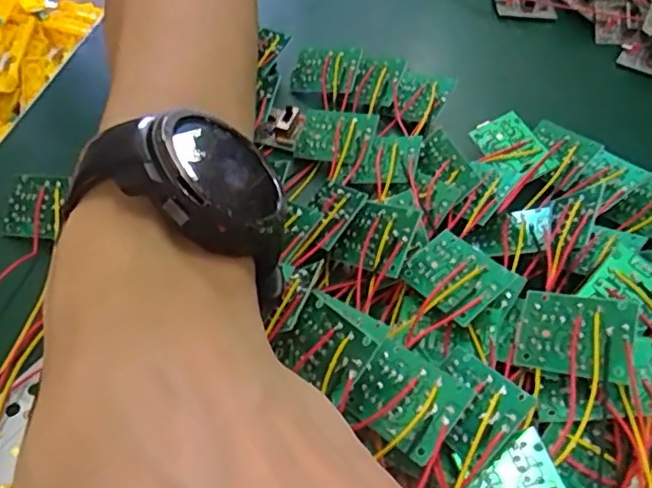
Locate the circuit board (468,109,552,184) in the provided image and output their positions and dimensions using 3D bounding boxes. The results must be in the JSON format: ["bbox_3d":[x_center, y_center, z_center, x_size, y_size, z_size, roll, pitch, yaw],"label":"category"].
[{"bbox_3d":[0.083,-0.043,0.278,0.026,0.006,0.034,-28,64,-10],"label":"circuit board"}]

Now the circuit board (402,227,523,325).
[{"bbox_3d":[0.045,0.011,0.216,0.026,0.004,0.035,-42,46,-10],"label":"circuit board"}]

